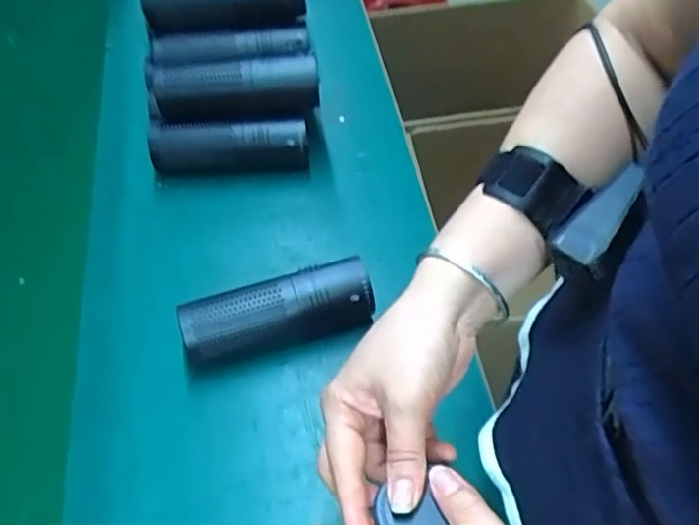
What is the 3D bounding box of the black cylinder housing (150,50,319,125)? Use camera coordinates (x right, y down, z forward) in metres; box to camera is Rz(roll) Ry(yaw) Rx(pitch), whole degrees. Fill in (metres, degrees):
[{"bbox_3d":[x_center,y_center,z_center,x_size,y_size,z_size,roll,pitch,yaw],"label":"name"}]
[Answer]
[{"bbox_3d":[-0.121,-0.176,0.635,0.176,0.052,0.044,-2,54,0],"label":"black cylinder housing"}]

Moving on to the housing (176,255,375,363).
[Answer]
[{"bbox_3d":[-0.061,0.045,0.541,0.160,0.061,0.047,-11,54,-6],"label":"housing"}]

